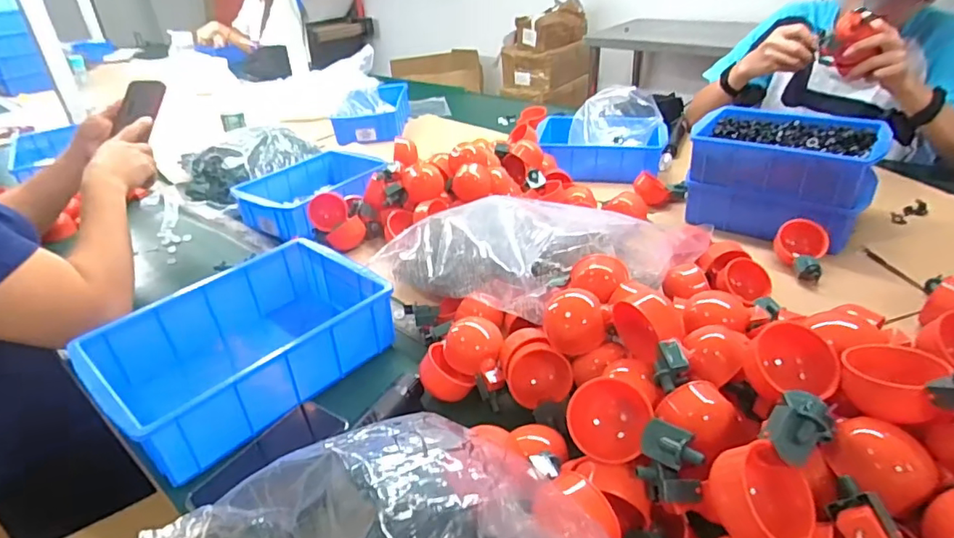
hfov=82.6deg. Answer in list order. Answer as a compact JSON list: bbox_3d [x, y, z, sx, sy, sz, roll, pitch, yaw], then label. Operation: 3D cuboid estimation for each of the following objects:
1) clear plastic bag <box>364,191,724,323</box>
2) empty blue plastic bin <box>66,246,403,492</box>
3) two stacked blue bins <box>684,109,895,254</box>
[{"bbox_3d":[0.088,-0.026,0.691,0.411,0.086,0.193,1,32,7],"label":"clear plastic bag"},{"bbox_3d":[-0.269,0.097,0.642,0.202,0.106,0.293,24,41,37],"label":"empty blue plastic bin"},{"bbox_3d":[0.474,-0.150,0.856,0.249,0.142,0.210,16,37,29],"label":"two stacked blue bins"}]

